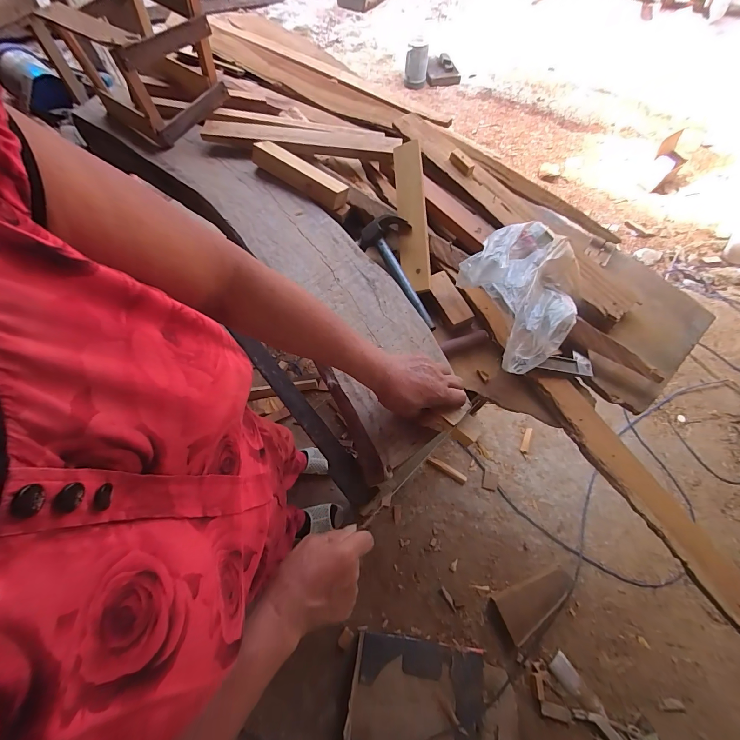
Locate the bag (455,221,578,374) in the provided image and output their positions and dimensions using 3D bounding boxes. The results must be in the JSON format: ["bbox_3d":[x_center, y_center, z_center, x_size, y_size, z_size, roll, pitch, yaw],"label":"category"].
[{"bbox_3d":[0.257,-0.132,0.537,0.199,0.065,0.236,-20,68,-8],"label":"bag"}]

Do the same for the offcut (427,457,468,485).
[{"bbox_3d":[0.264,0.342,1.139,0.142,0.009,0.030,32,70,14],"label":"offcut"}]

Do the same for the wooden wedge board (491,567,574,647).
[{"bbox_3d":[0.501,0.693,0.992,0.236,0.048,0.134,-24,68,-9],"label":"wooden wedge board"}]

